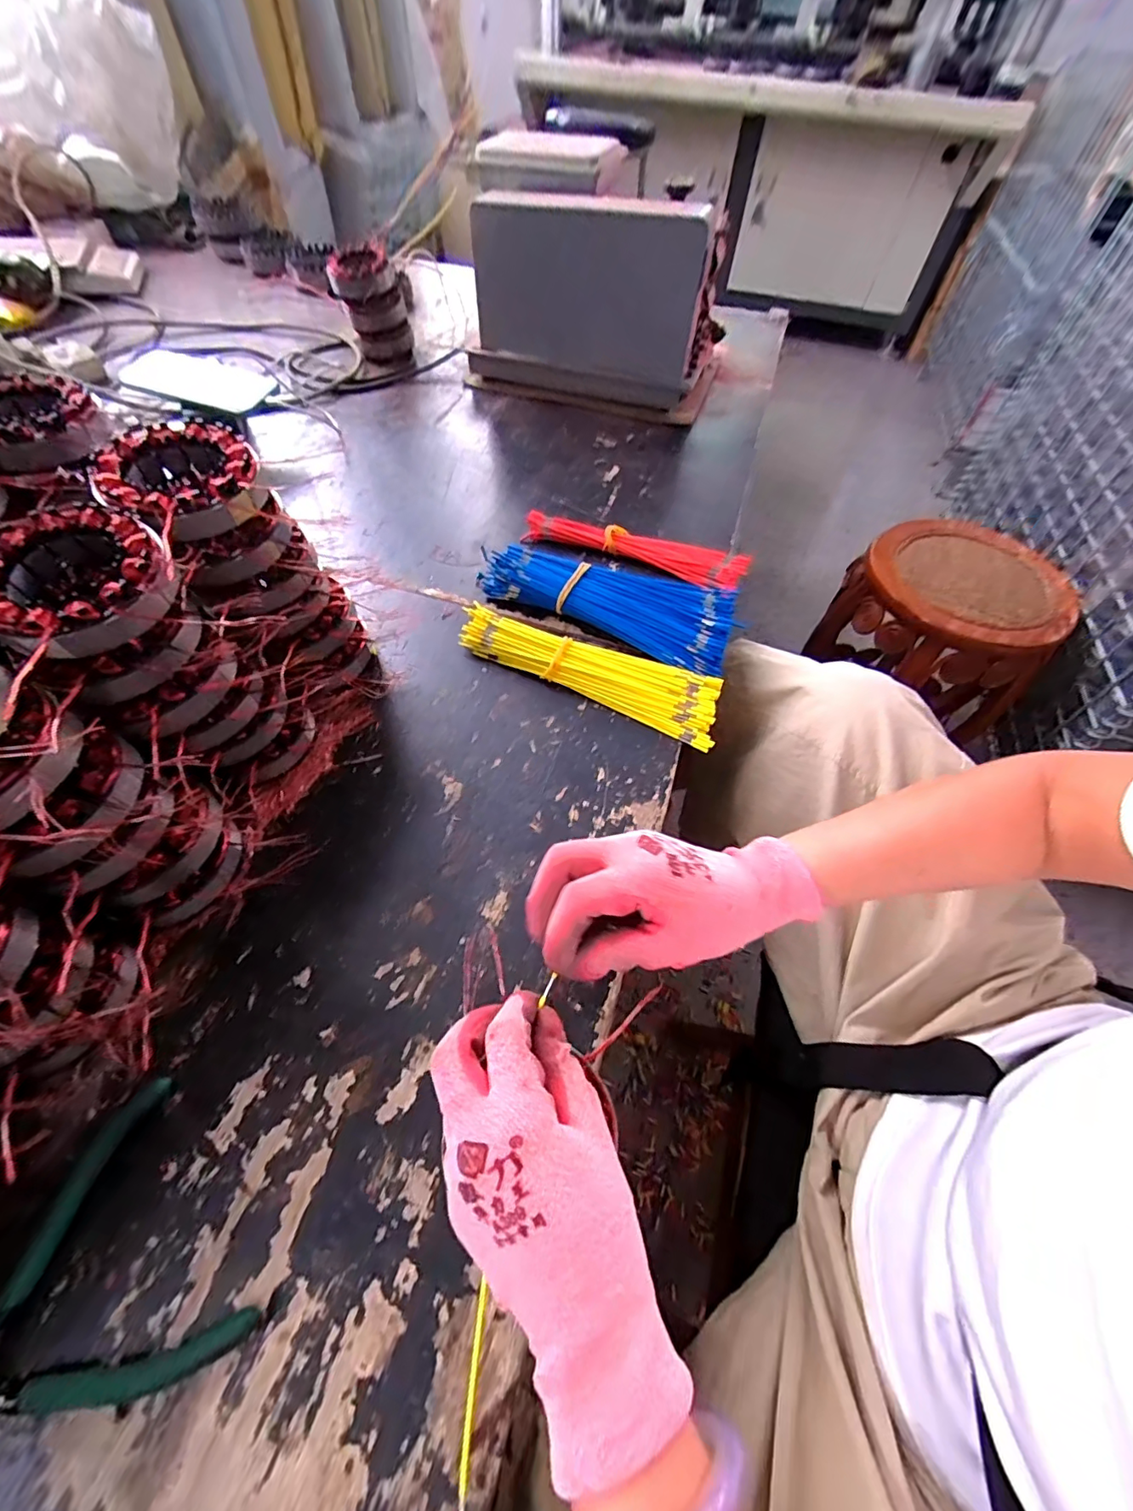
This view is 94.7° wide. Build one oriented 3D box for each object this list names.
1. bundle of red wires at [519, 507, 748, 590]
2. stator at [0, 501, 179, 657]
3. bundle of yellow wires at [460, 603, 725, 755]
[{"bbox_3d":[0.073,-0.224,0.565,0.239,0.021,0.052,15,58,7],"label":"bundle of red wires"},{"bbox_3d":[-0.258,-0.093,0.275,0.086,0.026,0.093,-37,66,-23],"label":"stator"},{"bbox_3d":[0.021,-0.081,0.477,0.242,0.024,0.065,25,59,13],"label":"bundle of yellow wires"}]

